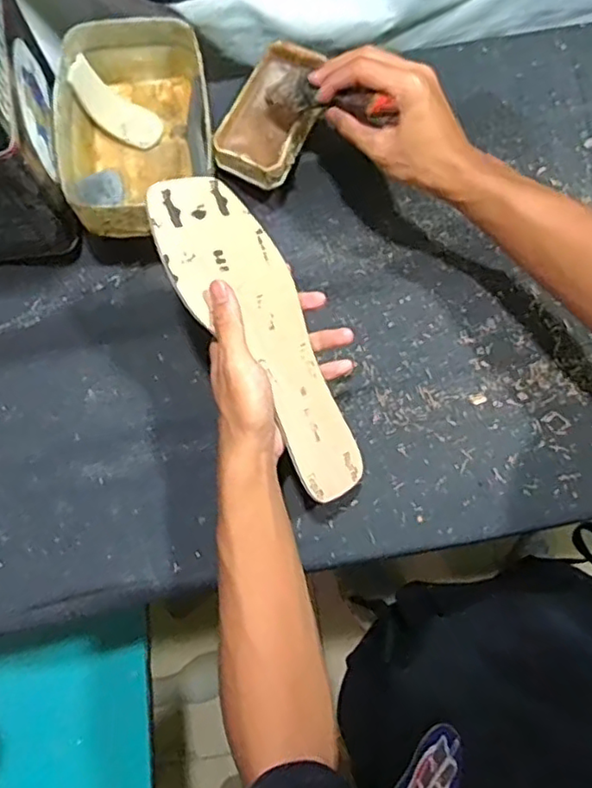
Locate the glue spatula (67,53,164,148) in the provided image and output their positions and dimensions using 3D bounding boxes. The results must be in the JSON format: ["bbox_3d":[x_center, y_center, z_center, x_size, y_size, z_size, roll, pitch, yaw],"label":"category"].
[{"bbox_3d":[-0.164,-0.259,0.571,0.090,0.012,0.035,37,76,-22],"label":"glue spatula"}]

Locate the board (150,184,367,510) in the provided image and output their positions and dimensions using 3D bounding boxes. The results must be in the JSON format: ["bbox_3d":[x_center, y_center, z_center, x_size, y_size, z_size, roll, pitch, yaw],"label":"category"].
[{"bbox_3d":[-0.018,-0.041,0.457,0.083,0.005,0.248,-39,103,-31],"label":"board"}]

